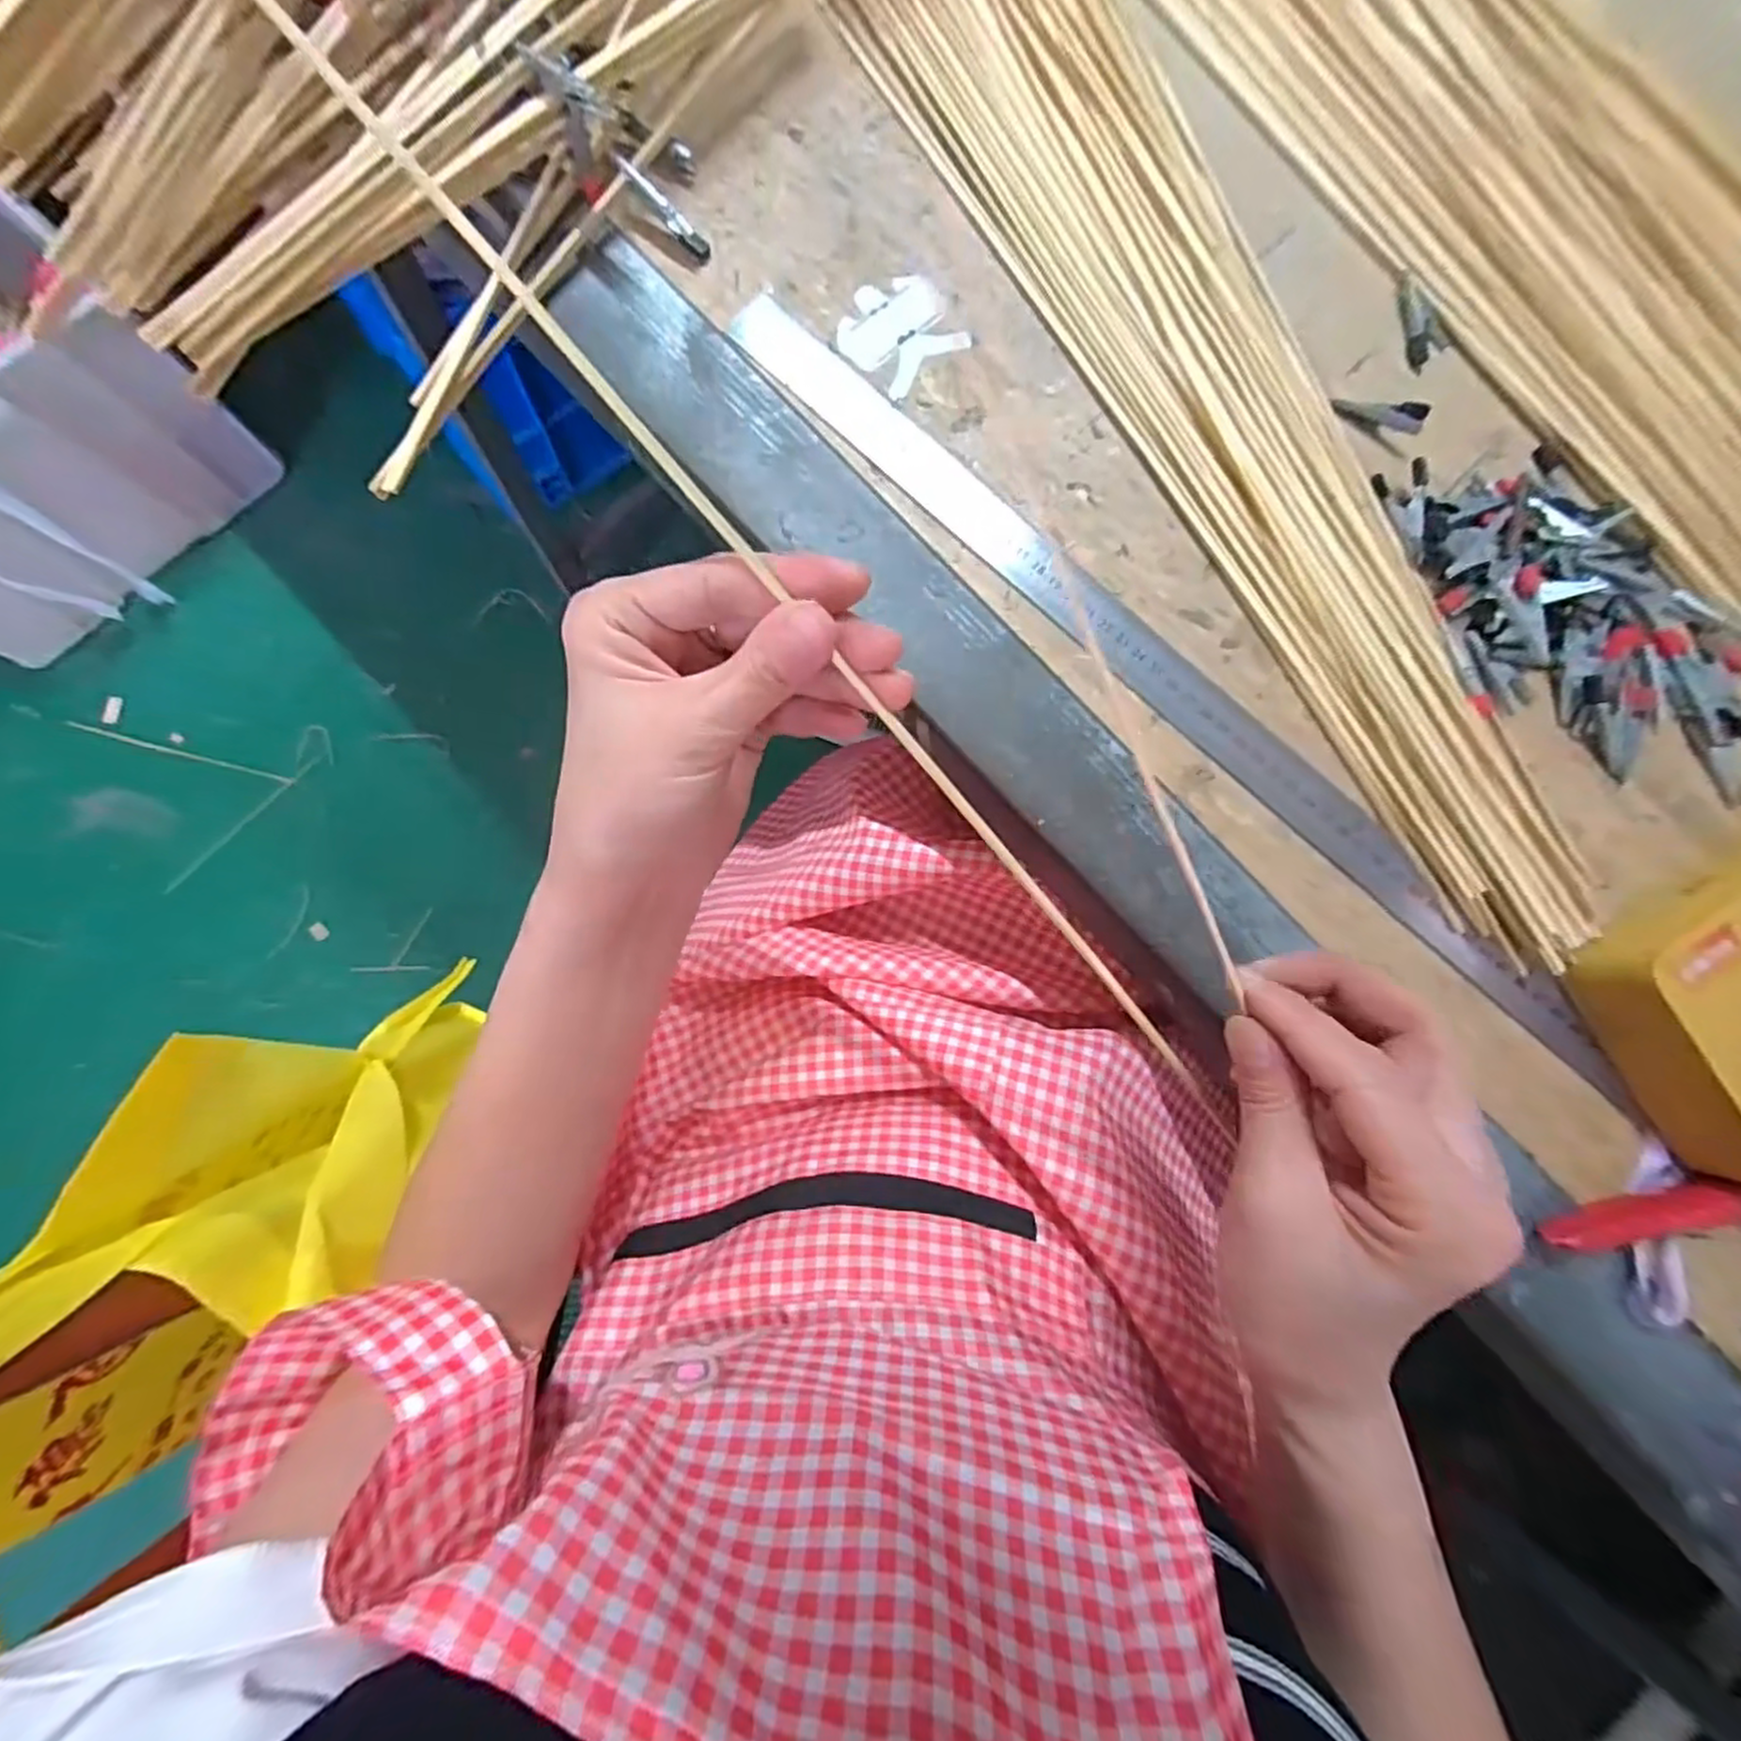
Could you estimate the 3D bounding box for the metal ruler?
[{"bbox_3d":[0.138,-0.075,0.332,0.521,0.006,0.030,43,82,2],"label":"metal ruler"}]

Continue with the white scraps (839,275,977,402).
[{"bbox_3d":[0.014,-0.254,0.347,0.054,0.004,0.051,-42,87,-8],"label":"white scraps"}]

